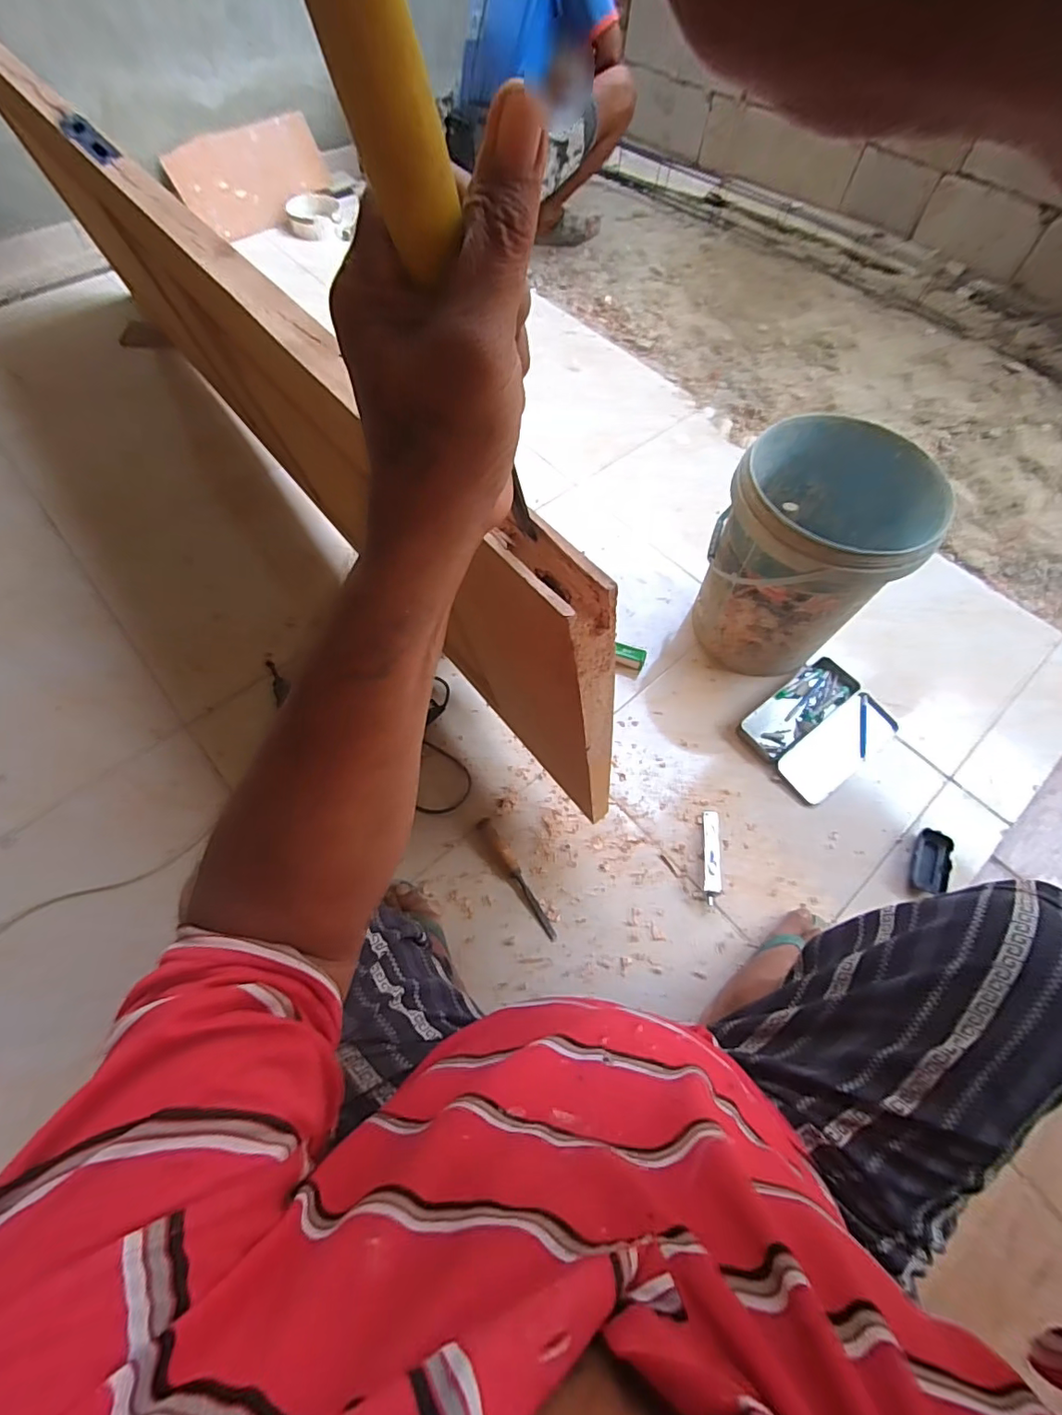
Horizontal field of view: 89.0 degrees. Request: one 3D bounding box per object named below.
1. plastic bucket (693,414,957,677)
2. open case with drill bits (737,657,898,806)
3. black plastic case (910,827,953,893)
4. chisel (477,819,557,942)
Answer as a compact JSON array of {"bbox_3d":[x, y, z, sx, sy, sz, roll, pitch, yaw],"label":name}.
[{"bbox_3d":[0.476,-0.267,0.966,0.298,0.329,0.304,0,64,-1],"label":"plastic bucket"},{"bbox_3d":[0.544,0.037,1.023,0.265,0.022,0.194,-34,70,-18],"label":"open case with drill bits"},{"bbox_3d":[0.672,0.260,0.910,0.061,0.020,0.110,22,65,8],"label":"black plastic case"},{"bbox_3d":[-0.022,0.270,0.865,0.024,0.021,0.215,-30,69,-16],"label":"chisel"}]

